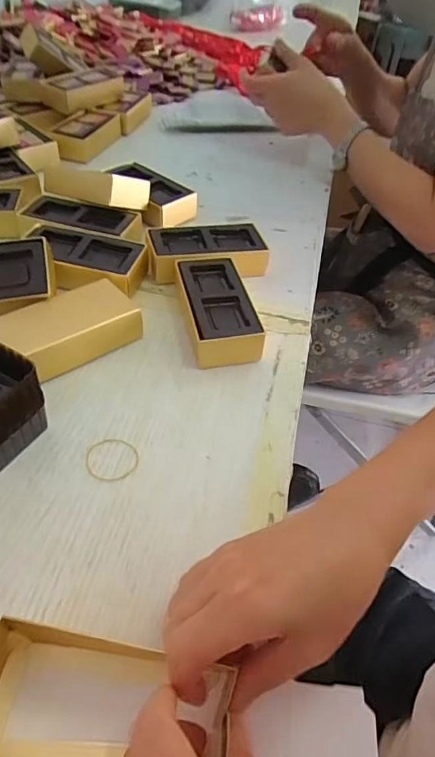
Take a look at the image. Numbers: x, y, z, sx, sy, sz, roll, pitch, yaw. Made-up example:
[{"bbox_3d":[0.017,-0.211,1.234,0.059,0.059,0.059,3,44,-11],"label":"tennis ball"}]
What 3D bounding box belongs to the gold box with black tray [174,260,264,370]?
[{"bbox_3d":[-0.002,-0.061,0.425,0.056,0.034,0.117,-5,47,-11],"label":"gold box with black tray"}]

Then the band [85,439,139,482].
[{"bbox_3d":[-0.072,0.055,0.327,0.036,0.004,0.034,3,46,-3],"label":"band"}]

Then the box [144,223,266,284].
[{"bbox_3d":[-0.011,-0.127,0.486,0.117,0.035,0.059,-8,48,-14],"label":"box"}]

